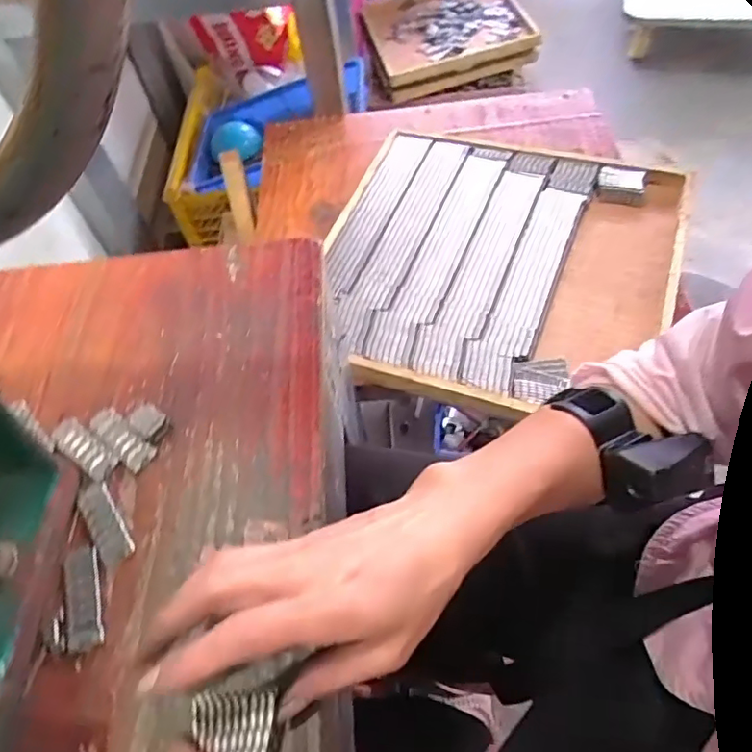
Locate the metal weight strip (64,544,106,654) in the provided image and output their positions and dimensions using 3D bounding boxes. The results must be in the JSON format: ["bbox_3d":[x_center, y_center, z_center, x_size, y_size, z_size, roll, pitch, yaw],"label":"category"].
[{"bbox_3d":[-0.156,0.117,0.315,0.018,0.004,0.053,-18,57,-7],"label":"metal weight strip"}]

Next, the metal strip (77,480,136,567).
[{"bbox_3d":[-0.157,0.084,0.339,0.019,0.004,0.054,-32,60,-16],"label":"metal strip"}]

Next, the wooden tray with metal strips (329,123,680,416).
[{"bbox_3d":[0.137,-0.139,0.686,0.380,0.030,0.386,16,60,16],"label":"wooden tray with metal strips"}]

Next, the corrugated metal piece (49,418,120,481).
[{"bbox_3d":[-0.182,0.044,0.365,0.049,0.004,0.020,32,64,22],"label":"corrugated metal piece"}]

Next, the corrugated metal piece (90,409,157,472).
[{"bbox_3d":[-0.161,0.038,0.369,0.054,0.007,0.018,33,65,23],"label":"corrugated metal piece"}]

